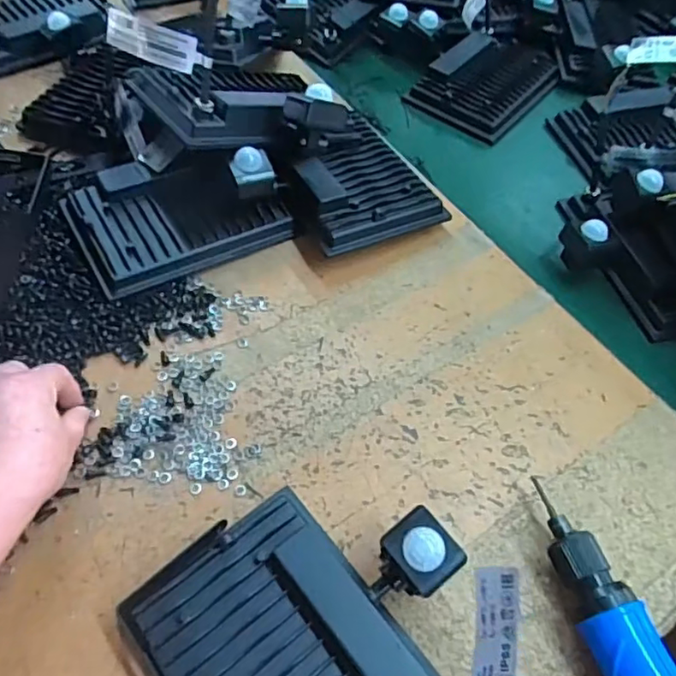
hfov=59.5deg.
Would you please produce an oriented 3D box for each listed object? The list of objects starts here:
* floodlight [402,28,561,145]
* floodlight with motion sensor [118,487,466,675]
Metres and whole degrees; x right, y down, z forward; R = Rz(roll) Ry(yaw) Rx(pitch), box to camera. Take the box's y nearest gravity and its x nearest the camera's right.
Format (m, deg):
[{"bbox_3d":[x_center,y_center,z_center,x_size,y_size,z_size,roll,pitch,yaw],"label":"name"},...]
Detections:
[{"bbox_3d":[0.195,-0.325,0.736,0.123,0.033,0.202,36,61,20],"label":"floodlight"},{"bbox_3d":[-0.002,0.180,0.331,0.172,0.056,0.200,-29,62,-21],"label":"floodlight with motion sensor"}]

